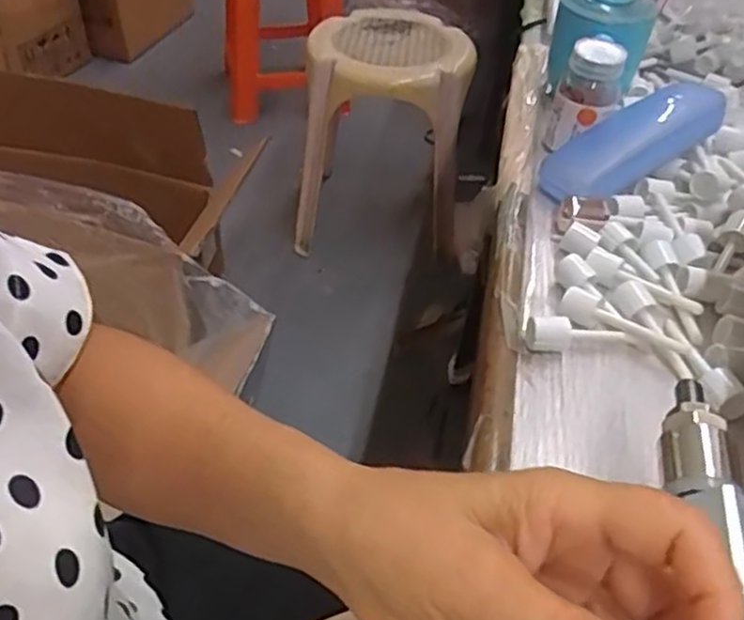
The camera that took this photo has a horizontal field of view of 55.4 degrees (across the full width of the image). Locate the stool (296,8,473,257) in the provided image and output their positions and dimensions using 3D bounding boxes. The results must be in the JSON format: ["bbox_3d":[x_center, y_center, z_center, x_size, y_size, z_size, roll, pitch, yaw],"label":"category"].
[{"bbox_3d":[0.028,-0.373,1.520,0.331,0.414,0.346,7,44,4],"label":"stool"}]

